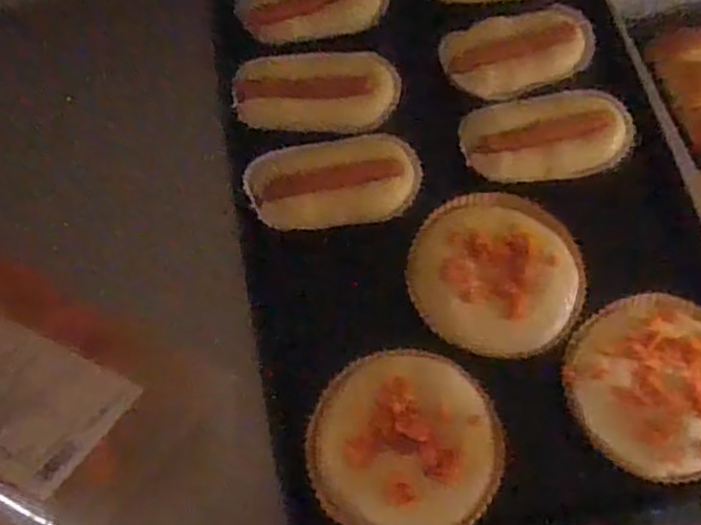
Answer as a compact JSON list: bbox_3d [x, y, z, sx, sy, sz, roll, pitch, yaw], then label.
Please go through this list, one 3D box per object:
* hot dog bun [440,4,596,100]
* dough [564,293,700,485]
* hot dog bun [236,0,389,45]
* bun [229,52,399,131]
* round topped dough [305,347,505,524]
[{"bbox_3d":[0.169,-0.208,0.701,0.161,0.030,0.077,-20,70,-9],"label":"hot dog bun"},{"bbox_3d":[0.248,0.094,0.579,0.134,0.020,0.151,18,68,4],"label":"dough"},{"bbox_3d":[-0.038,-0.268,0.733,0.152,0.040,0.065,-8,69,-6],"label":"hot dog bun"},{"bbox_3d":[-0.031,-0.166,0.682,0.155,0.033,0.067,-6,68,-3],"label":"bun"},{"bbox_3d":[0.043,0.142,0.557,0.148,0.017,0.150,0,68,-1],"label":"round topped dough"}]

